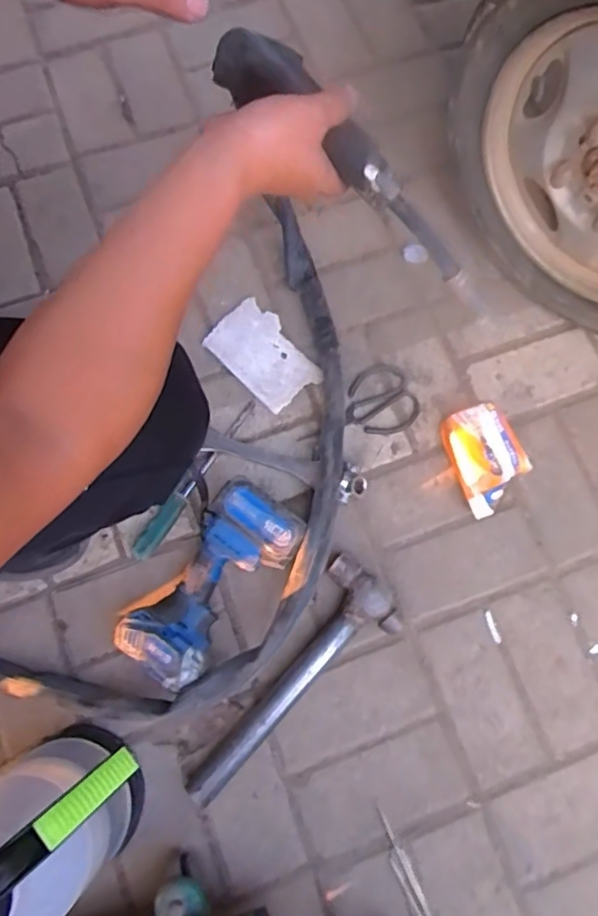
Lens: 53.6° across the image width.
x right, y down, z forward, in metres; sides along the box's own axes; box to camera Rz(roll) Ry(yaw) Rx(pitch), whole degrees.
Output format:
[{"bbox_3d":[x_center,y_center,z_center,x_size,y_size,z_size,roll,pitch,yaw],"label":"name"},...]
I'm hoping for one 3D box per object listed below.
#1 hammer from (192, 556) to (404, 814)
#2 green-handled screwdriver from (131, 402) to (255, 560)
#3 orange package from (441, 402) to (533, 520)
[{"bbox_3d":[0.001,0.270,0.696,0.108,0.040,0.315,36,78,8],"label":"hammer"},{"bbox_3d":[-0.132,0.022,0.754,0.025,0.036,0.244,31,77,7],"label":"green-handled screwdriver"},{"bbox_3d":[0.239,-0.002,0.759,0.088,0.054,0.137,-20,77,-6],"label":"orange package"}]

